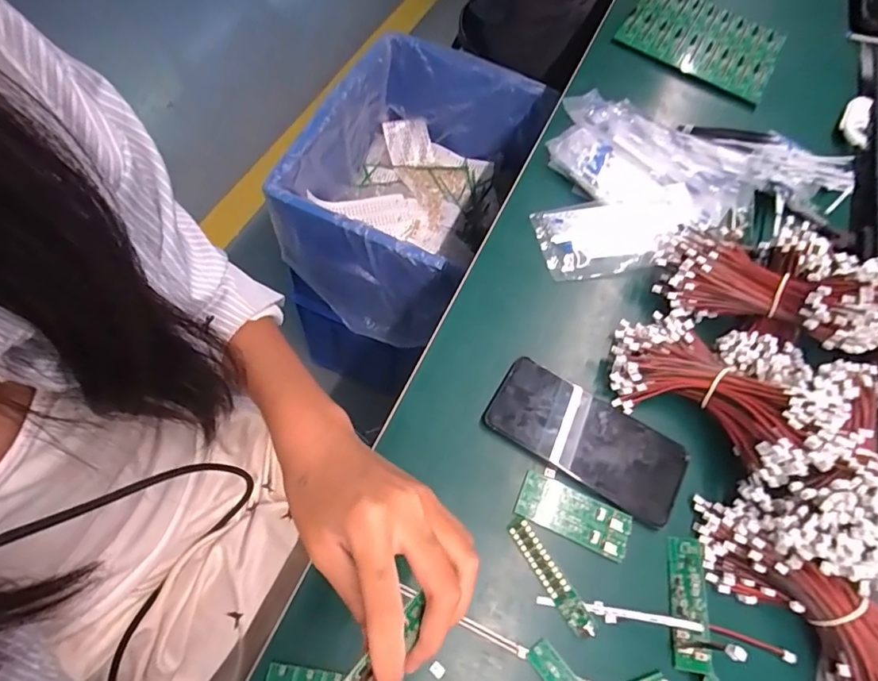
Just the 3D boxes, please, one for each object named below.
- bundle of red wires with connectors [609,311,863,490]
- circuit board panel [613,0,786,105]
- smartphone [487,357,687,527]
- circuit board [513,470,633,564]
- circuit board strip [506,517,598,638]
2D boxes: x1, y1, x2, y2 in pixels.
[{"bbox_3d":[0.223,0.038,0.391,0.171,0.036,0.092,32,65,29],"label":"bundle of red wires with connectors"},{"bbox_3d":[0.354,-0.406,0.665,0.196,0.014,0.172,30,66,5],"label":"circuit board panel"},{"bbox_3d":[0.118,0.075,0.395,0.155,0.005,0.071,31,64,7],"label":"smartphone"},{"bbox_3d":[0.101,0.131,0.372,0.084,0.007,0.035,26,64,5],"label":"circuit board"},{"bbox_3d":[0.078,0.165,0.347,0.014,0.007,0.085,-28,71,-19],"label":"circuit board strip"}]

